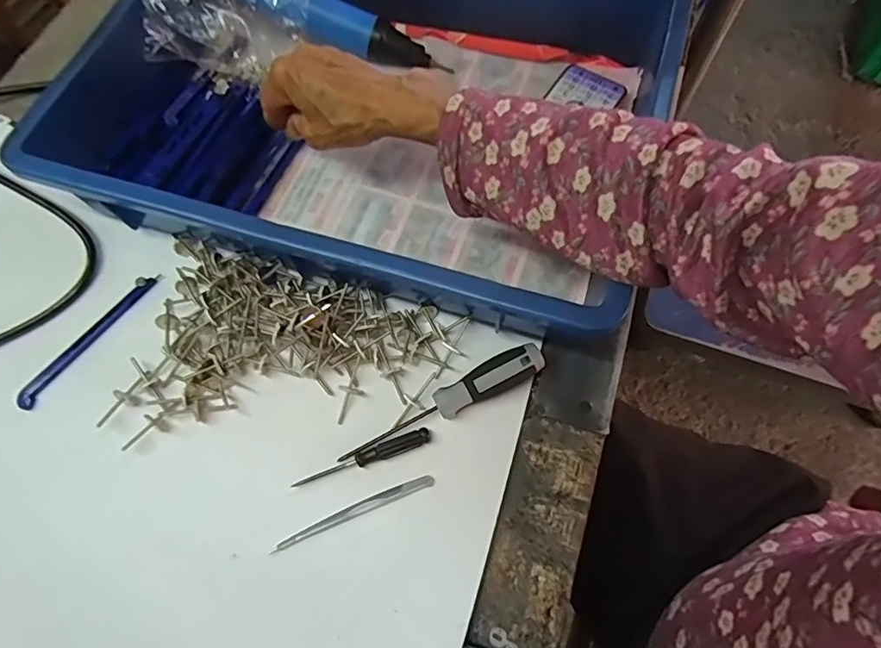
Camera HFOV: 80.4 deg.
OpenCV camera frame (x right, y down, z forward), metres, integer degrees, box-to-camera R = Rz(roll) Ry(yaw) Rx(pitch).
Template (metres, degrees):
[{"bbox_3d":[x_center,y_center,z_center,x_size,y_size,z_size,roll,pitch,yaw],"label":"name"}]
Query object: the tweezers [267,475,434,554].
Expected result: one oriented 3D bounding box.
[{"bbox_3d":[-0.055,0.118,0.328,0.105,0.004,0.009,-23,70,-6],"label":"tweezers"}]

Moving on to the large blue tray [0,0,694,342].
[{"bbox_3d":[-0.057,-0.171,0.397,0.415,0.069,0.293,16,71,8],"label":"large blue tray"}]

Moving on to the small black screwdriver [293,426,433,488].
[{"bbox_3d":[-0.050,0.088,0.338,0.091,0.006,0.010,-20,70,-5],"label":"small black screwdriver"}]

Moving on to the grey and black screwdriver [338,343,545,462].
[{"bbox_3d":[0.003,0.055,0.342,0.142,0.021,0.022,-28,71,-8],"label":"grey and black screwdriver"}]

